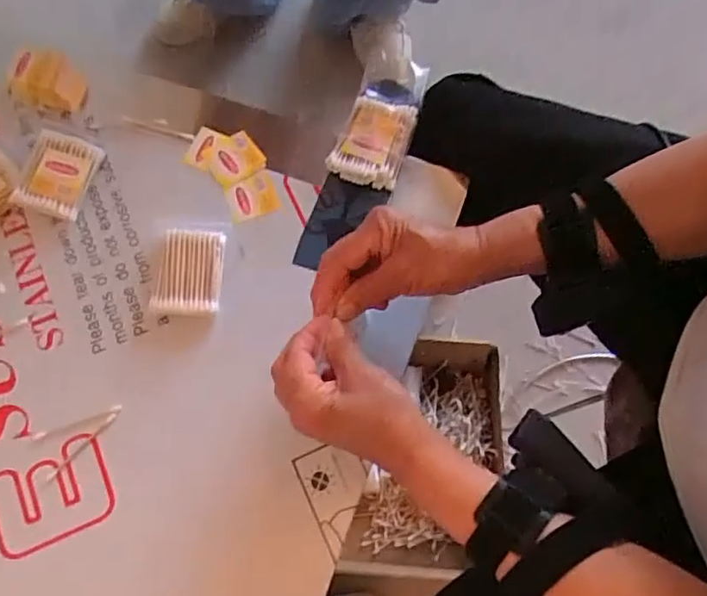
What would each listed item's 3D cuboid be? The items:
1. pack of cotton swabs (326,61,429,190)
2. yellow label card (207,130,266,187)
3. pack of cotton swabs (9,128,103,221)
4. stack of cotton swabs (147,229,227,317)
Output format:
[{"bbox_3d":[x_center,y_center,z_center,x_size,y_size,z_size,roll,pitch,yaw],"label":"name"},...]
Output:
[{"bbox_3d":[0.024,-0.161,0.558,0.062,0.025,0.120,18,73,7],"label":"pack of cotton swabs"},{"bbox_3d":[-0.108,-0.127,0.554,0.046,0.006,0.045,-35,69,-4],"label":"yellow label card"},{"bbox_3d":[-0.265,-0.112,0.546,0.060,0.028,0.074,15,73,6],"label":"pack of cotton swabs"},{"bbox_3d":[-0.139,-0.023,0.518,0.053,0.023,0.074,3,72,2],"label":"stack of cotton swabs"}]

